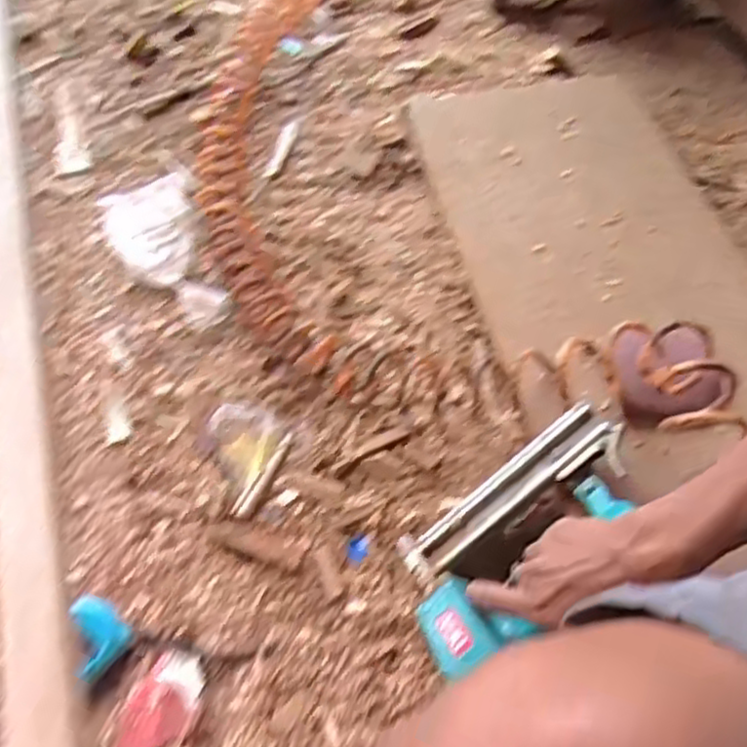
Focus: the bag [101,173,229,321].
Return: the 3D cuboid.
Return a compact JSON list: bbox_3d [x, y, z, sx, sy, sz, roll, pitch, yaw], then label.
[{"bbox_3d":[-0.249,-0.148,0.847,0.102,0.024,0.233,-17,58,-15],"label":"bag"}]

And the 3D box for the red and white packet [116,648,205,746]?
[{"bbox_3d":[-0.166,0.259,0.569,0.053,0.015,0.081,32,59,18],"label":"red and white packet"}]

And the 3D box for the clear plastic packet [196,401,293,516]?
[{"bbox_3d":[-0.131,0.074,0.695,0.084,0.014,0.102,24,57,13],"label":"clear plastic packet"}]

